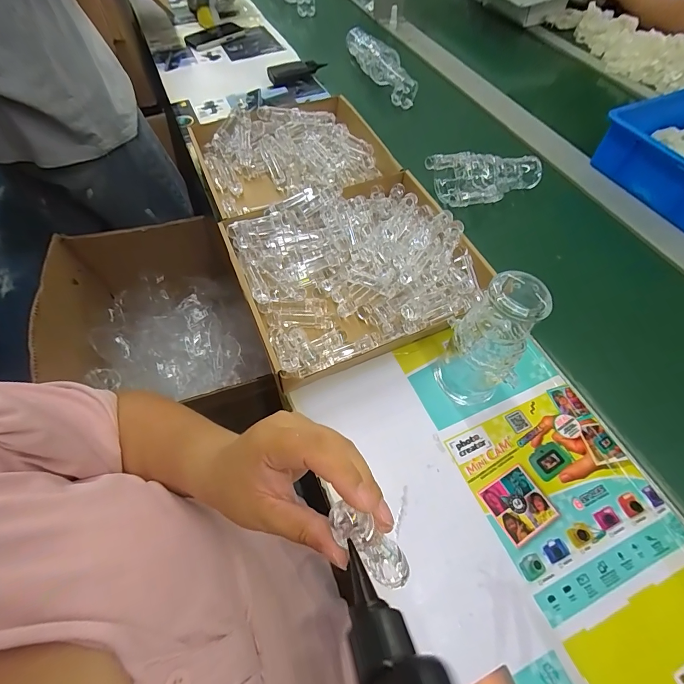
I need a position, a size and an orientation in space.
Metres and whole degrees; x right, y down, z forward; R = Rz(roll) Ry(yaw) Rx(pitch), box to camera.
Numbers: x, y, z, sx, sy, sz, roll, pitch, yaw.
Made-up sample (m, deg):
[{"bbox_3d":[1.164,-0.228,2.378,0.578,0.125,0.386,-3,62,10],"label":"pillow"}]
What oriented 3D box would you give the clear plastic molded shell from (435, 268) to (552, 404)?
[{"bbox_3d":[0.154,0.008,0.389,0.067,0.171,0.062,-2,59,-1],"label":"clear plastic molded shell"}]

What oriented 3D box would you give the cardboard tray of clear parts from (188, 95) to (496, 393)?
[{"bbox_3d":[-0.033,-0.213,0.578,0.318,0.066,0.543,-21,61,-12],"label":"cardboard tray of clear parts"}]

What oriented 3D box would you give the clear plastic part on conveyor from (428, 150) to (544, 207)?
[{"bbox_3d":[0.257,-0.292,0.636,0.186,0.053,0.112,-13,60,-7],"label":"clear plastic part on conveyor"}]

